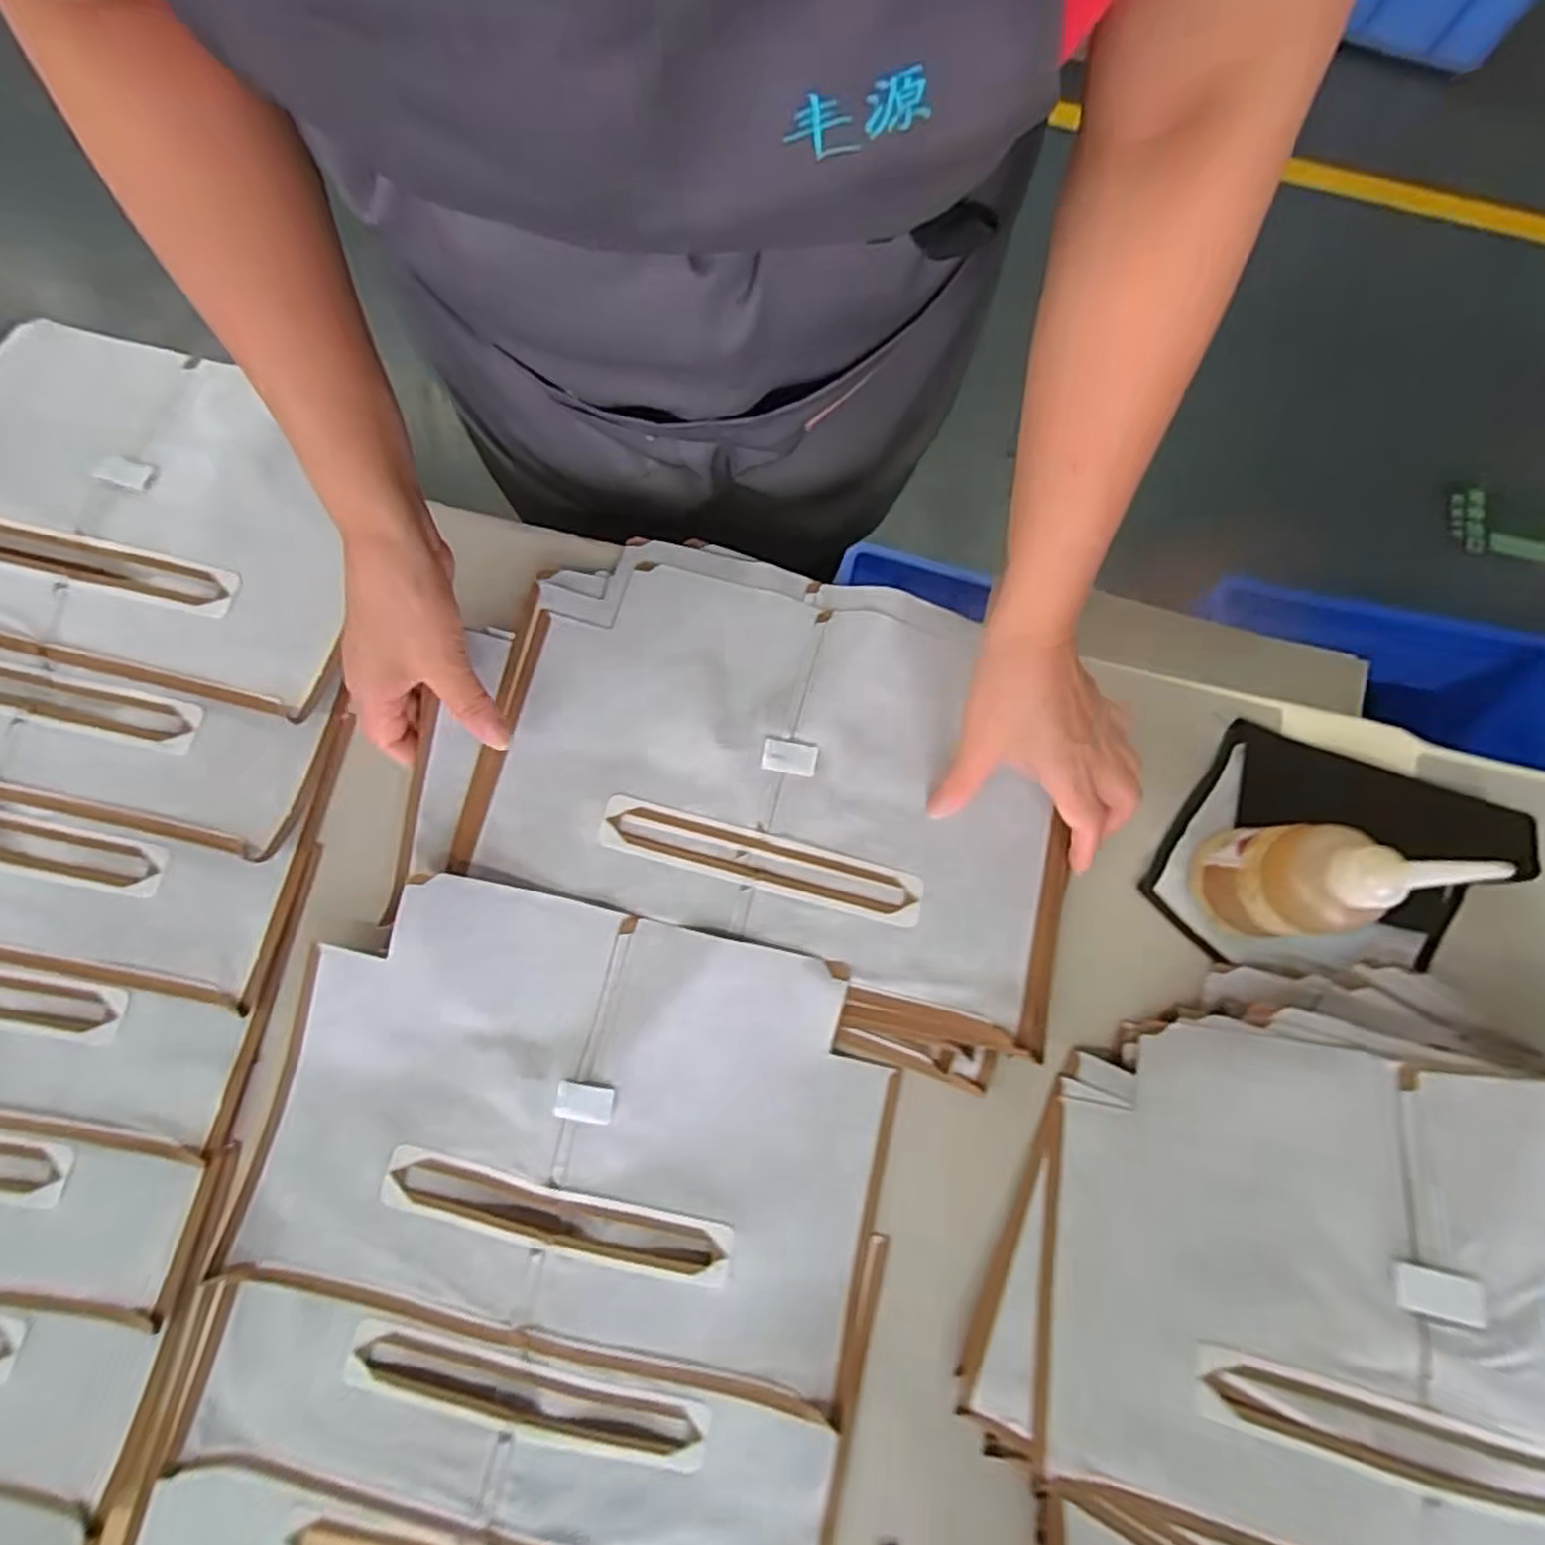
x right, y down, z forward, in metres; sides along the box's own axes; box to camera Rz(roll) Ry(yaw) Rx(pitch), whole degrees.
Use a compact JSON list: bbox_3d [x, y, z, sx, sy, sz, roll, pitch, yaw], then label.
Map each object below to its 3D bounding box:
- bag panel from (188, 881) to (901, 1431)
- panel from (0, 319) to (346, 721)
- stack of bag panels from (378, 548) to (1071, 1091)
[{"bbox_3d":[-0.108,0.197,0.432,0.343,0.021,0.223,14,79,-1],"label":"bag panel"},{"bbox_3d":[-0.434,-0.183,0.490,0.341,0.021,0.222,14,79,3],"label":"panel"},{"bbox_3d":[-0.001,0.001,0.468,0.381,0.034,0.267,20,80,4],"label":"stack of bag panels"}]

